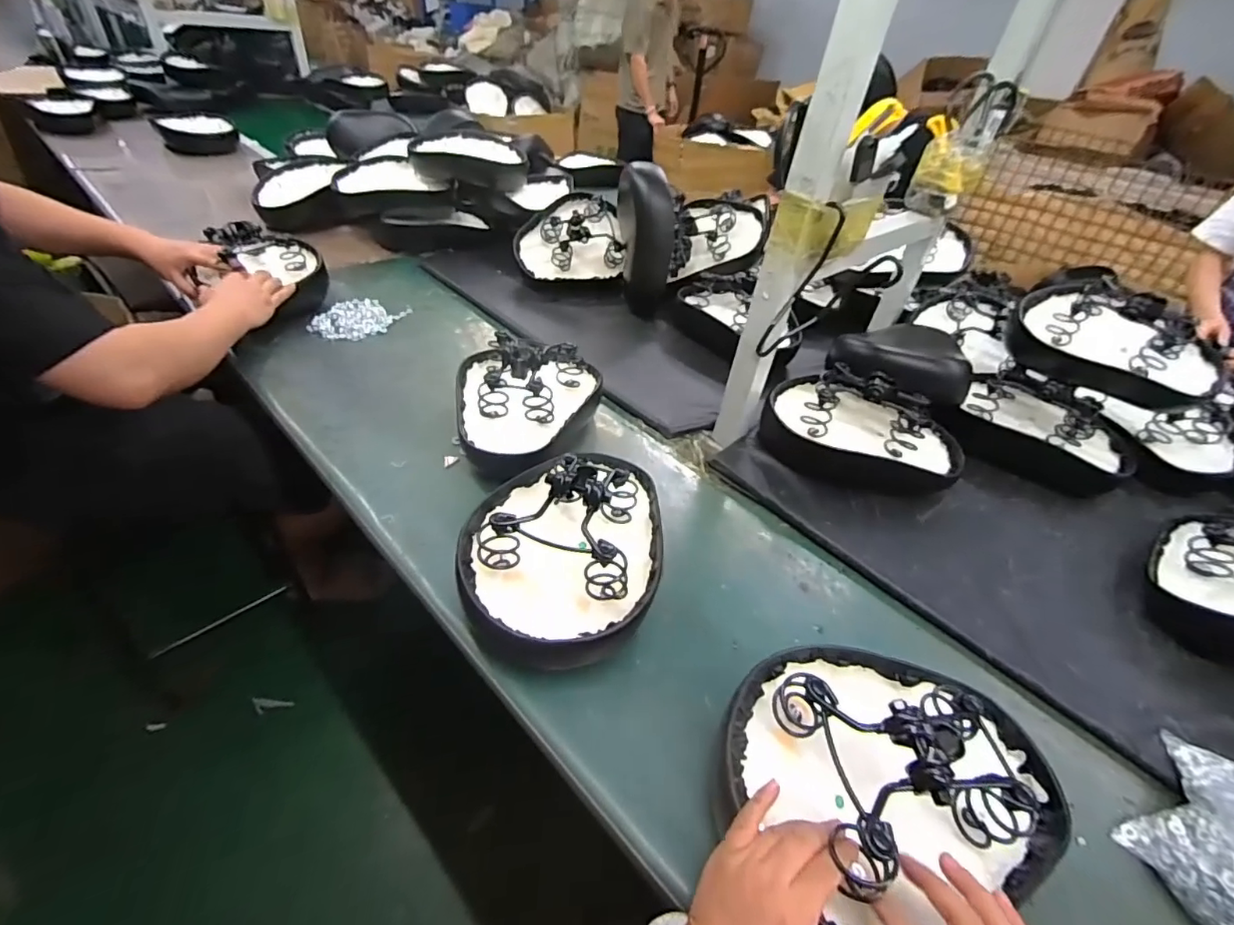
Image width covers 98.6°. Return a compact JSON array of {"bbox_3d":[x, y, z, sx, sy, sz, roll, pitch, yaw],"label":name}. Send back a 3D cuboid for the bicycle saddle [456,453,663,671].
[{"bbox_3d":[-0.060,0.079,0.607,0.218,0.136,0.262,4,41,-5],"label":"bicycle saddle"}]

